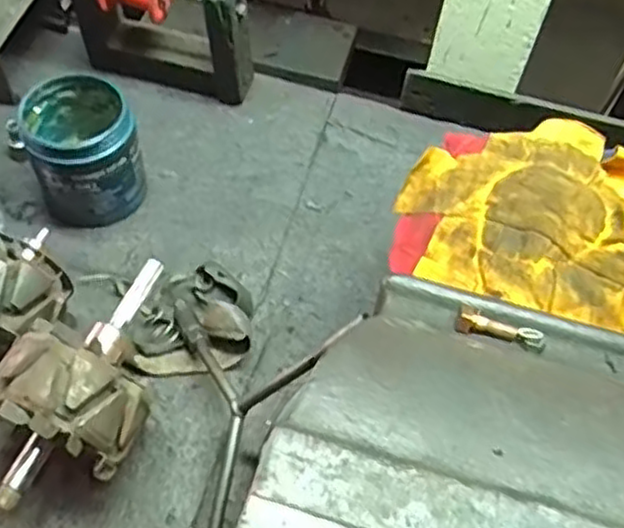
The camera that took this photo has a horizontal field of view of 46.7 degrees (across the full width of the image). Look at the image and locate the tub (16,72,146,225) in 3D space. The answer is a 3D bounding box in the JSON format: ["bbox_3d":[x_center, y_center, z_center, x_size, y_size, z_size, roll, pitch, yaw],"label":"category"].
[{"bbox_3d":[-0.198,-0.097,0.627,0.084,0.100,0.091,1,55,-2],"label":"tub"}]

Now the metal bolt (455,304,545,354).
[{"bbox_3d":[0.103,0.036,0.396,0.049,0.009,0.015,15,56,5],"label":"metal bolt"}]

